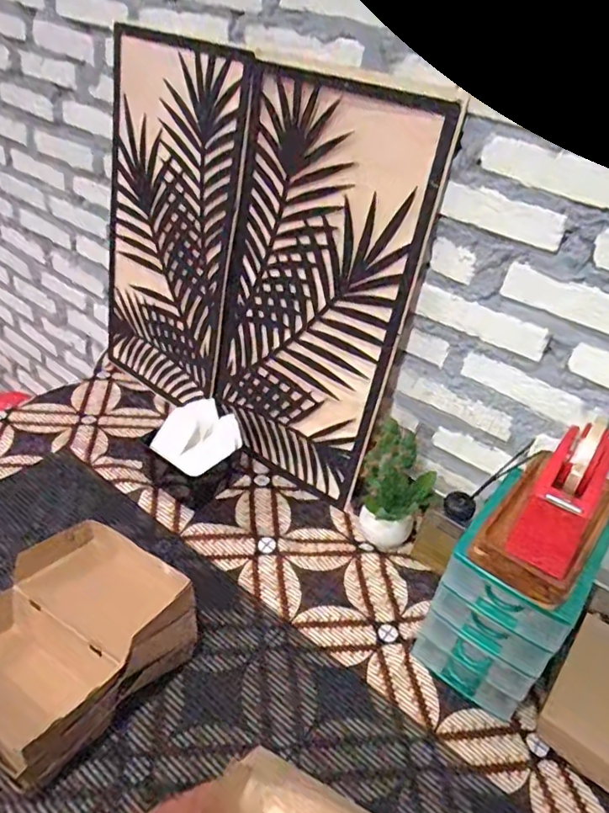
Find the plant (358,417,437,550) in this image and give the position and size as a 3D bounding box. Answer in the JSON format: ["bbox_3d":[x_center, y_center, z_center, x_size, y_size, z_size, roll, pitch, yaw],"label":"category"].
[{"bbox_3d":[0.133,0.126,0.833,0.104,0.183,0.083,14,35,10],"label":"plant"}]

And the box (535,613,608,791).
[{"bbox_3d":[0.359,0.355,0.682,0.111,0.047,0.193,29,40,28],"label":"box"}]

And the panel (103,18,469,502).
[{"bbox_3d":[-0.115,-0.215,0.913,0.606,0.576,0.028,29,34,26],"label":"panel"}]

